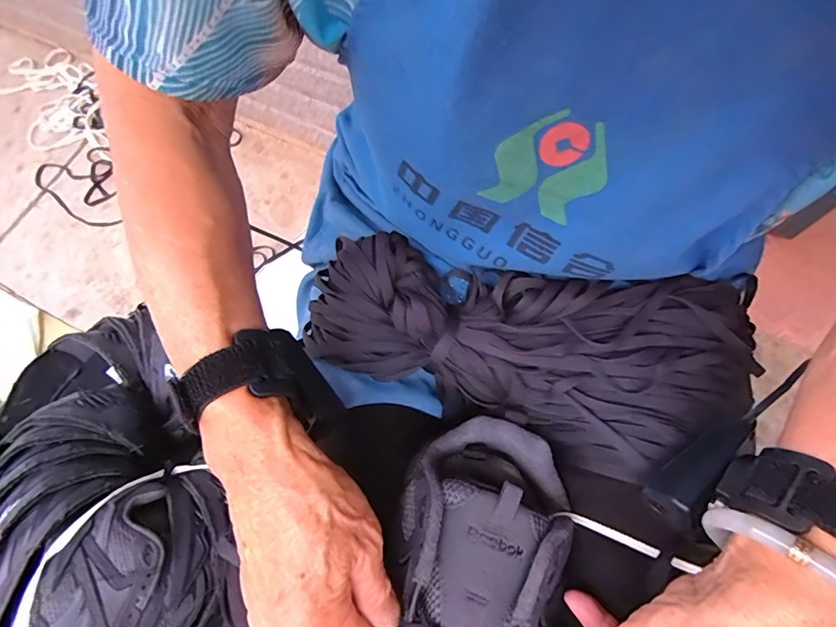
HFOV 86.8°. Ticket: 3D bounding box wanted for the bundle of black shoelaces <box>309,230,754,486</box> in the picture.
[{"bbox_3d":[0.081,0.027,0.305,0.302,0.054,0.139,6,68,4],"label":"bundle of black shoelaces"}]

